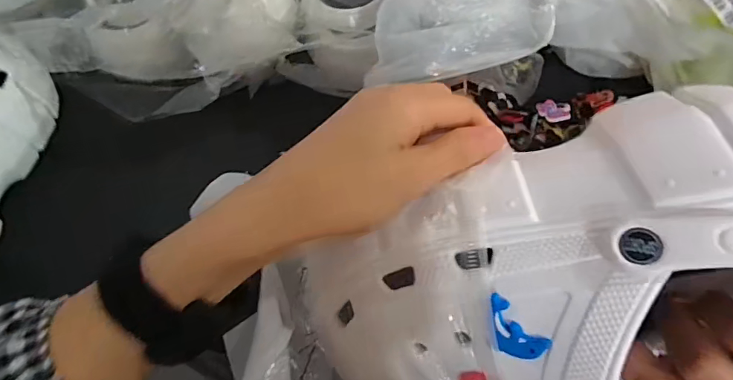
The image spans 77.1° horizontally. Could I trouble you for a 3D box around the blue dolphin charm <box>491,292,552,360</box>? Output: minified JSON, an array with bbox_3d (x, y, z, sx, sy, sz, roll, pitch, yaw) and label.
[{"bbox_3d":[0.065,0.063,0.205,0.031,0.008,0.018,41,100,15],"label":"blue dolphin charm"}]

